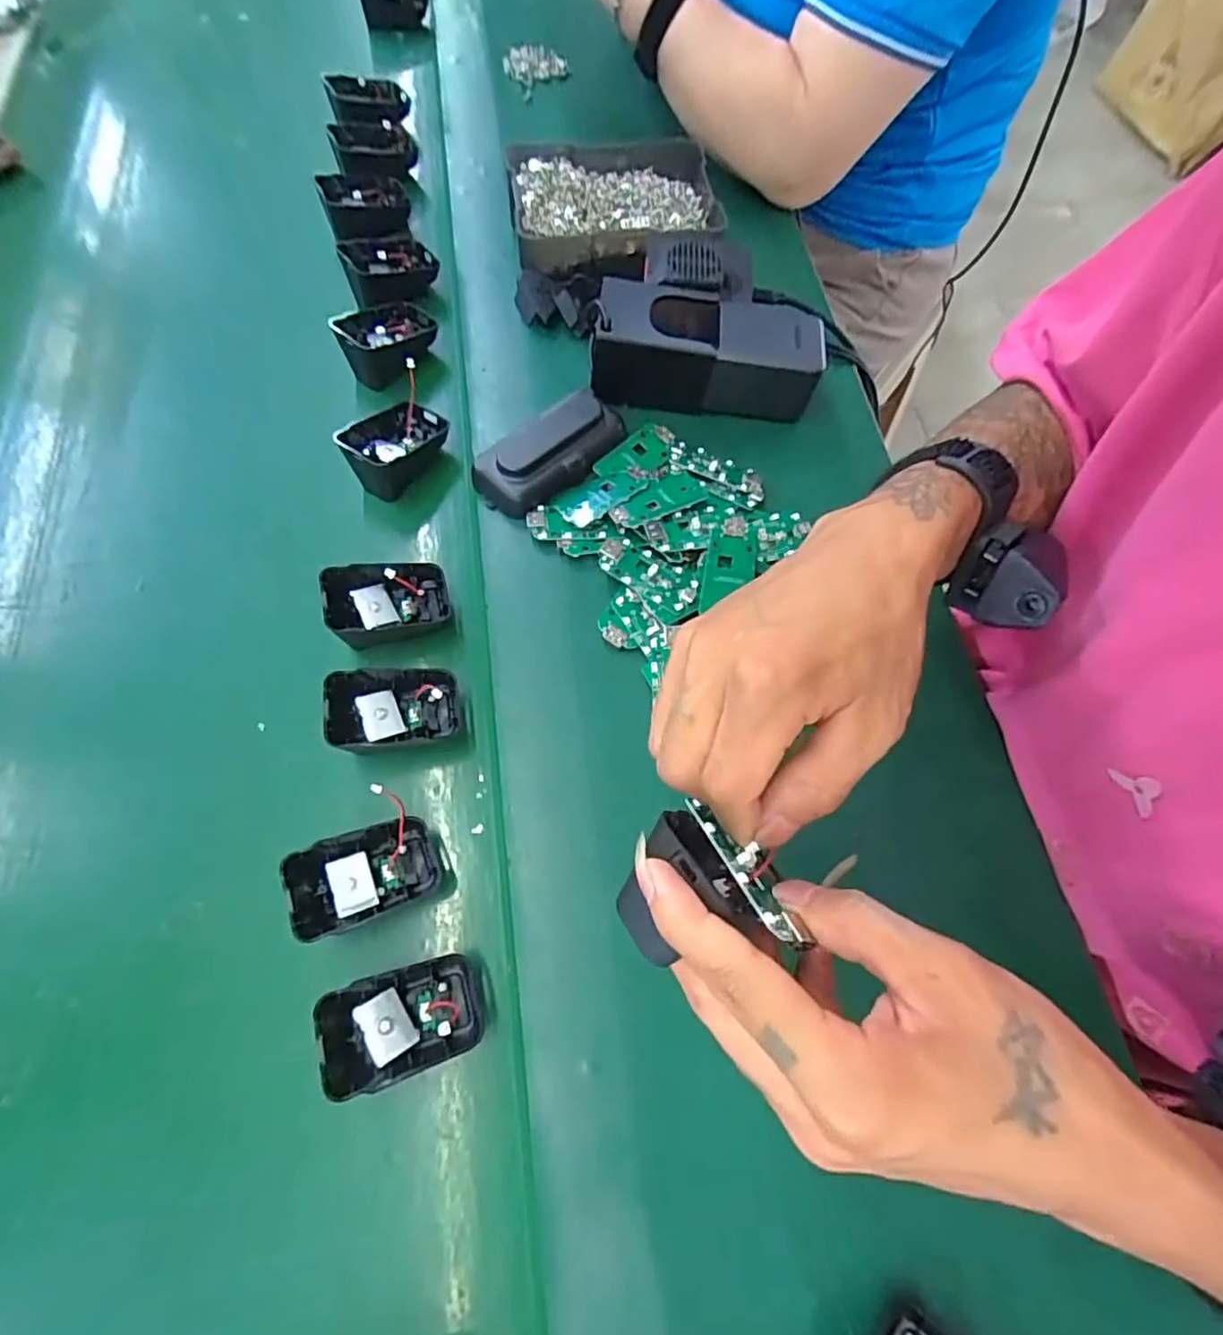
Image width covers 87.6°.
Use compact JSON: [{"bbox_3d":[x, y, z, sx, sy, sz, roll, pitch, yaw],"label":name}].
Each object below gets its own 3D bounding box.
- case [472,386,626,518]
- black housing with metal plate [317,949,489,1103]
[{"bbox_3d":[-0.041,-0.144,0.427,0.104,0.030,0.051,-40,74,-16],"label":"case"},{"bbox_3d":[-0.096,0.164,0.297,0.071,0.020,0.045,-9,63,-21],"label":"black housing with metal plate"}]

